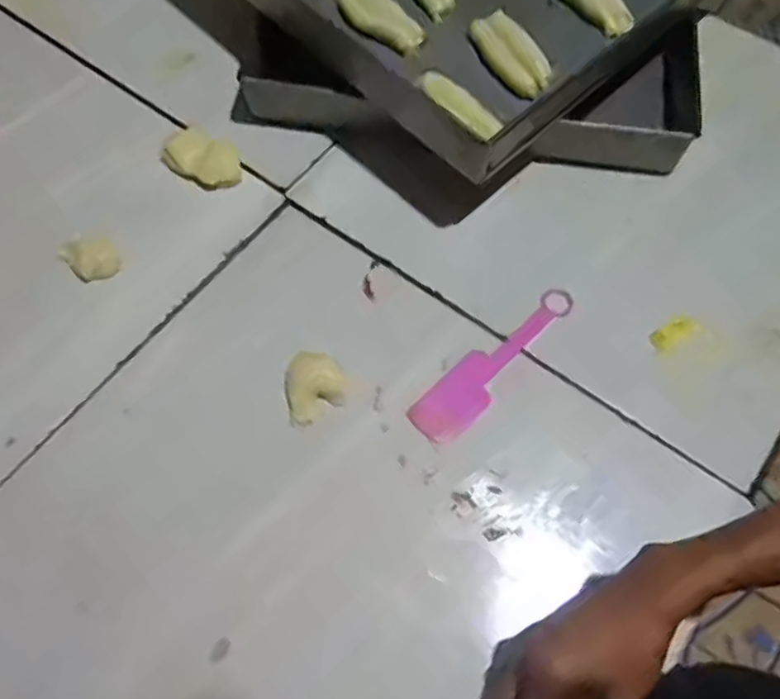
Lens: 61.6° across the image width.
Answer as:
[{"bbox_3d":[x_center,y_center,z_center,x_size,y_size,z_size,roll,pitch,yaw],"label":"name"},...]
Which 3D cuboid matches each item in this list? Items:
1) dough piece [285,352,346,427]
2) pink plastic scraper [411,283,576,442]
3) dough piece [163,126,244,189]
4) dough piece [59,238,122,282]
[{"bbox_3d":[-0.063,0.029,0.549,0.049,0.022,0.053,-11,66,-6],"label":"dough piece"},{"bbox_3d":[0.095,0.009,0.574,0.185,0.009,0.044,-41,72,-18],"label":"pink plastic scraper"},{"bbox_3d":[-0.184,-0.188,0.653,0.077,0.027,0.051,23,67,9],"label":"dough piece"},{"bbox_3d":[-0.277,-0.089,0.602,0.043,0.018,0.053,-38,71,-17],"label":"dough piece"}]

